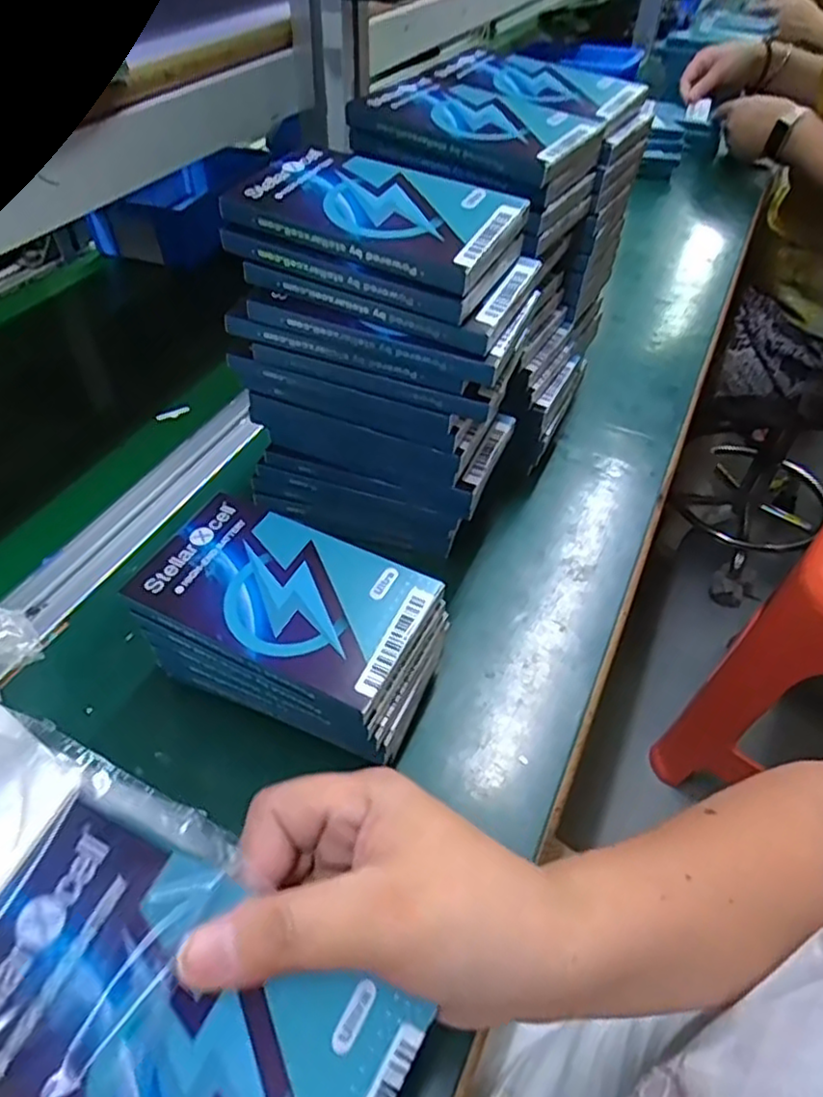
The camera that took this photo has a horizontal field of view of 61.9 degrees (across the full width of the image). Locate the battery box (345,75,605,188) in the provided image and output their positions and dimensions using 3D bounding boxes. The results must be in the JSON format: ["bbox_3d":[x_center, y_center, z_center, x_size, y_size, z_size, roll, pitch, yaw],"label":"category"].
[{"bbox_3d":[0.040,-0.249,0.402,0.130,0.018,0.084,29,53,24],"label":"battery box"}]

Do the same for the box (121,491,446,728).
[{"bbox_3d":[-0.061,0.022,0.326,0.130,0.014,0.079,21,50,18],"label":"box"}]

